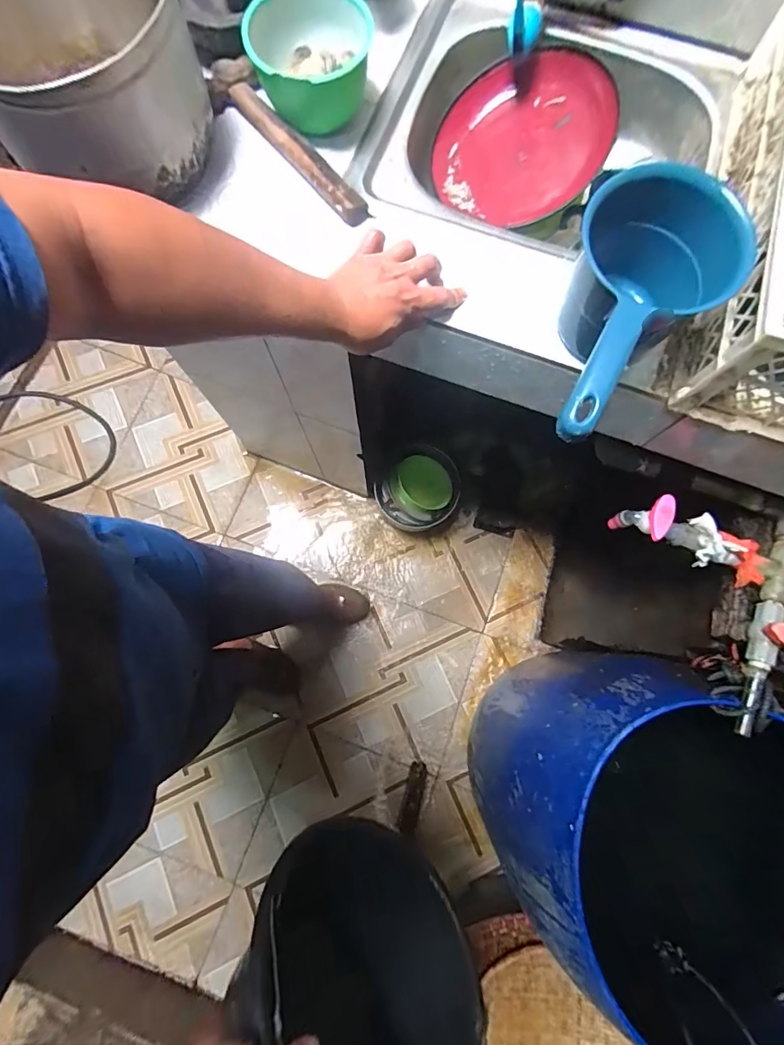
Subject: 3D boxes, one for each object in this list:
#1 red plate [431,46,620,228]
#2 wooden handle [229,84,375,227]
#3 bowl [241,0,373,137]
[{"bbox_3d":[0.161,-0.474,0.575,0.216,0.043,0.216,0,89,20],"label":"red plate"},{"bbox_3d":[-0.108,-0.424,0.519,0.033,0.025,0.226,-42,82,-8],"label":"wooden handle"},{"bbox_3d":[-0.091,-0.516,0.510,0.133,0.072,0.117,4,79,0],"label":"bowl"}]

